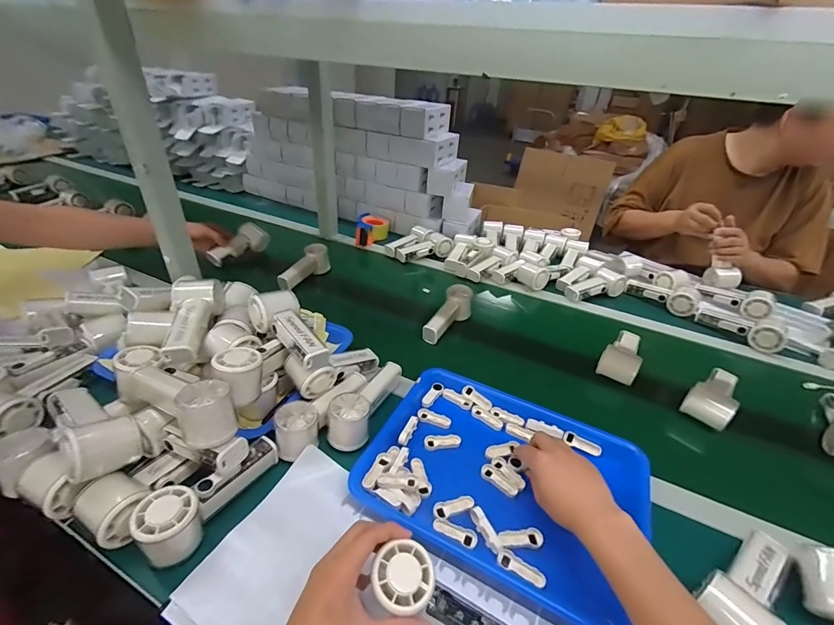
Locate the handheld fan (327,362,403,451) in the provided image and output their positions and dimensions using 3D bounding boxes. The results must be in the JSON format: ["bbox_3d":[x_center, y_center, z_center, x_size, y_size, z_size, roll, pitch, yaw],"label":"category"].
[{"bbox_3d":[-0.072,0.127,0.547,0.052,0.060,0.146,18,36,18],"label":"handheld fan"}]

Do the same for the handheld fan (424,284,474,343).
[{"bbox_3d":[0.064,0.000,0.748,0.049,0.067,0.142,20,37,22],"label":"handheld fan"}]

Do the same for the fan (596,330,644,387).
[{"bbox_3d":[0.383,0.078,0.698,0.060,0.063,0.156,23,38,25],"label":"fan"}]

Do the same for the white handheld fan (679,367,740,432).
[{"bbox_3d":[0.498,0.134,0.621,0.155,0.061,0.065,-23,42,-35],"label":"white handheld fan"}]

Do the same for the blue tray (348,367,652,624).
[{"bbox_3d":[0.113,0.205,0.487,0.330,0.031,0.242,19,36,20],"label":"blue tray"}]

